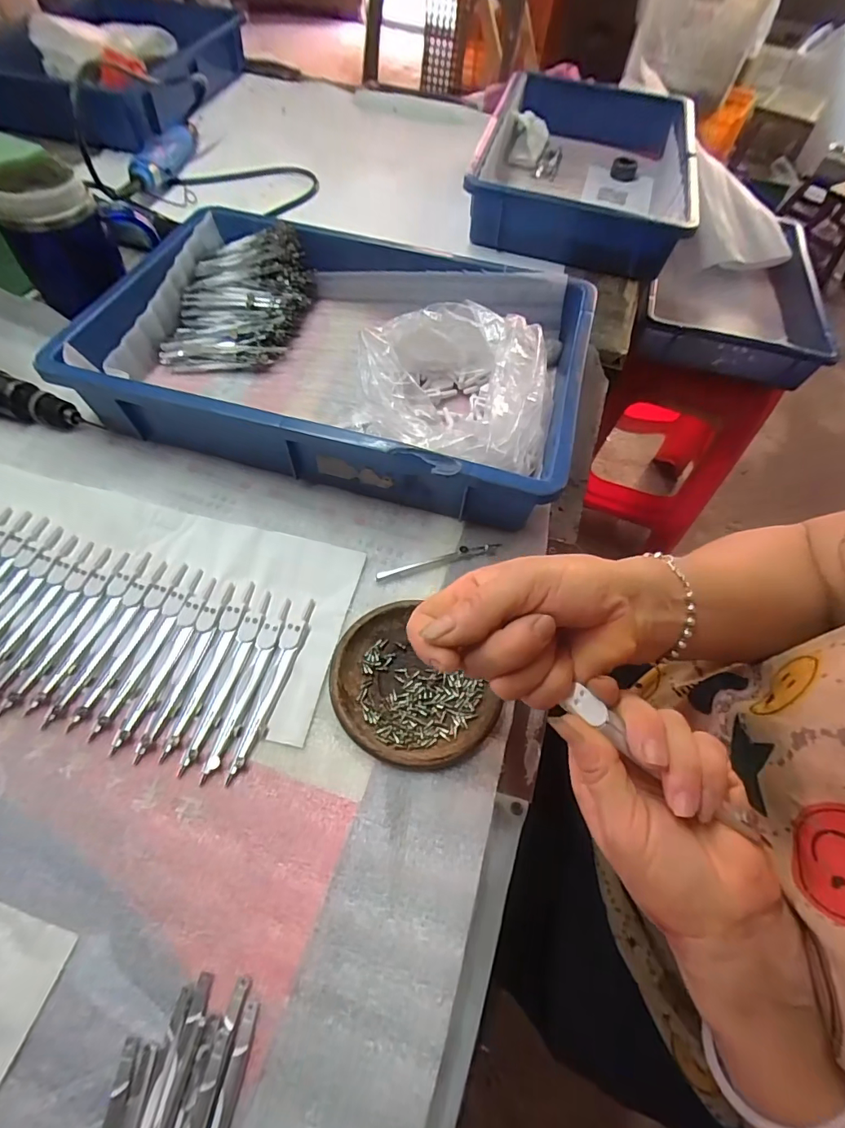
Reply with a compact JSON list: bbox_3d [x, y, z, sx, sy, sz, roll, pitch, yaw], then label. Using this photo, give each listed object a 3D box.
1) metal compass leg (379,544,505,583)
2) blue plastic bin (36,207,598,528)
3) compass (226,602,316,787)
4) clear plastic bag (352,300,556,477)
[{"bbox_3d":[0.013,-0.004,0.386,0.106,0.008,0.009,-15,61,-11],"label":"metal compass leg"},{"bbox_3d":[-0.069,-0.202,0.452,0.409,0.078,0.283,15,60,7],"label":"blue plastic bin"},{"bbox_3d":[-0.102,0.081,0.329,0.015,0.006,0.127,13,60,6],"label":"compass"},{"bbox_3d":[0.024,-0.140,0.418,0.157,0.081,0.192,6,59,1],"label":"clear plastic bag"}]

